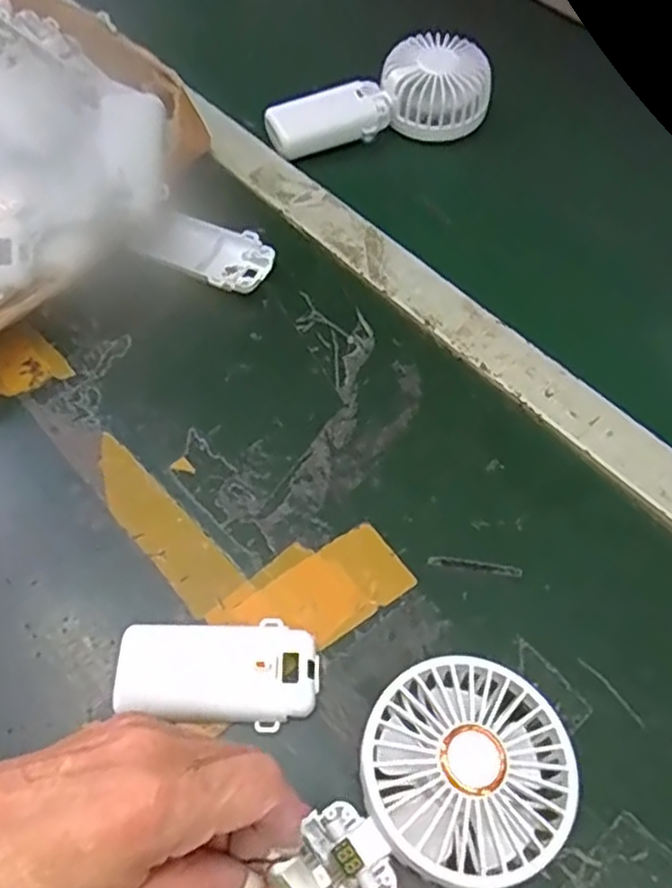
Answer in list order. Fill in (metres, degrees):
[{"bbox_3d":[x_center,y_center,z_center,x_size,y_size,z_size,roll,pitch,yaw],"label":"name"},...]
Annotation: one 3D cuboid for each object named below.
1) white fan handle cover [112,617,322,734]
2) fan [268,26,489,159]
[{"bbox_3d":[-0.056,0.109,0.338,0.093,0.017,0.048,4,59,-1],"label":"white fan handle cover"},{"bbox_3d":[0.031,-0.276,0.553,0.175,0.050,0.077,-19,62,-15],"label":"fan"}]

